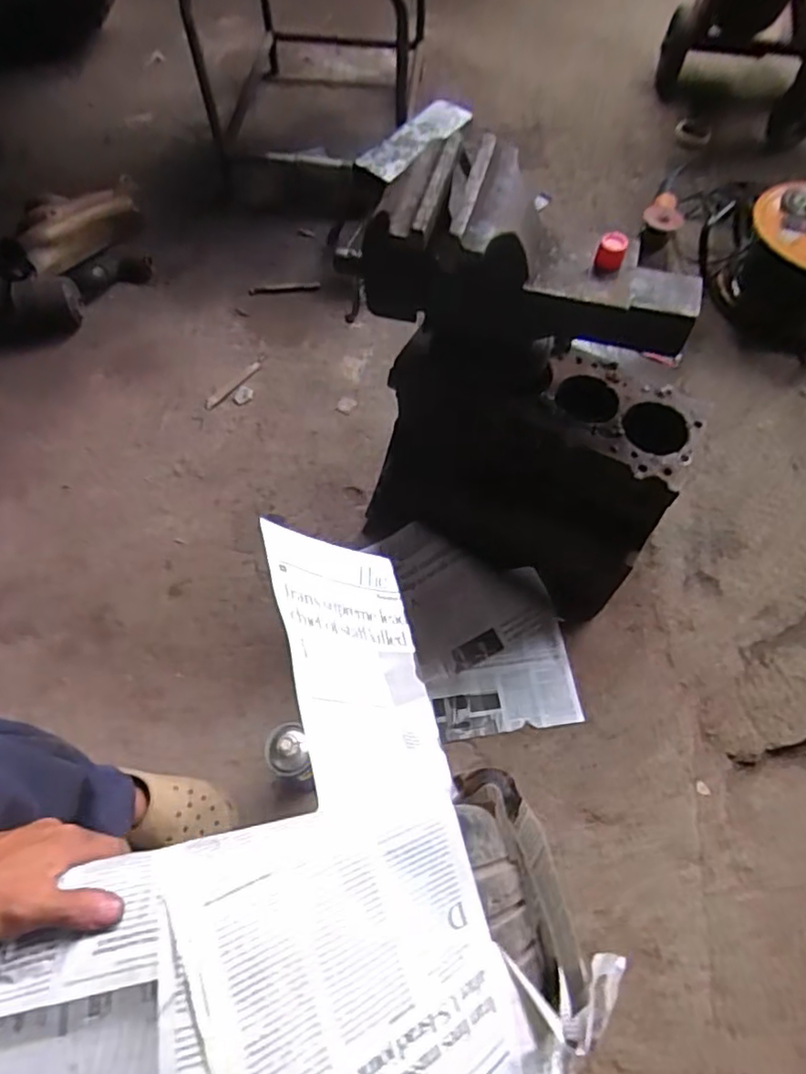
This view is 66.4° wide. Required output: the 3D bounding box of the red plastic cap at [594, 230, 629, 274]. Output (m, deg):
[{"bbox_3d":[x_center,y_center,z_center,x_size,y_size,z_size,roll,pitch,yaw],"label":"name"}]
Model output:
[{"bbox_3d":[0.255,-0.349,0.752,0.032,0.036,0.026,17,64,9],"label":"red plastic cap"}]

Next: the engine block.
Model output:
[{"bbox_3d":[0.187,-0.115,0.992,0.437,0.310,0.259,26,65,13],"label":"engine block"}]

